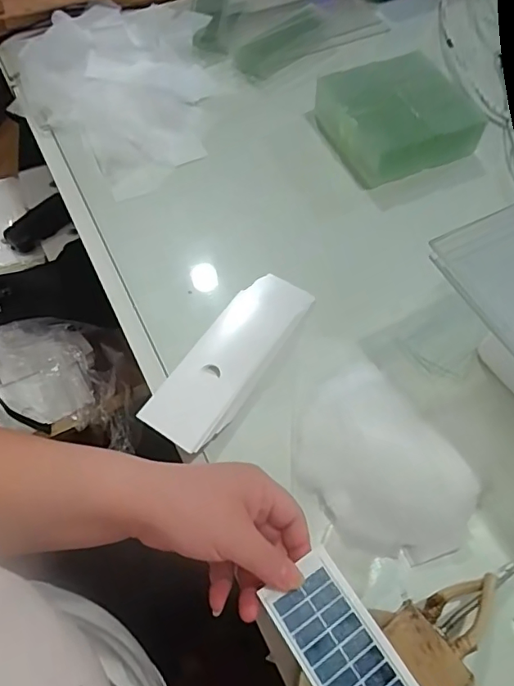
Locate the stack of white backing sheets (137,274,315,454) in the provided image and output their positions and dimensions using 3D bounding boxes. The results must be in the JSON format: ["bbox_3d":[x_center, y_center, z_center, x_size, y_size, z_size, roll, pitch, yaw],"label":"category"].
[{"bbox_3d":[-0.021,0.010,0.429,0.057,0.021,0.178,32,65,14],"label":"stack of white backing sheets"}]

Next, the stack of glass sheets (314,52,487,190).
[{"bbox_3d":[0.153,-0.256,0.565,0.142,0.053,0.138,-21,64,-13],"label":"stack of glass sheets"}]

